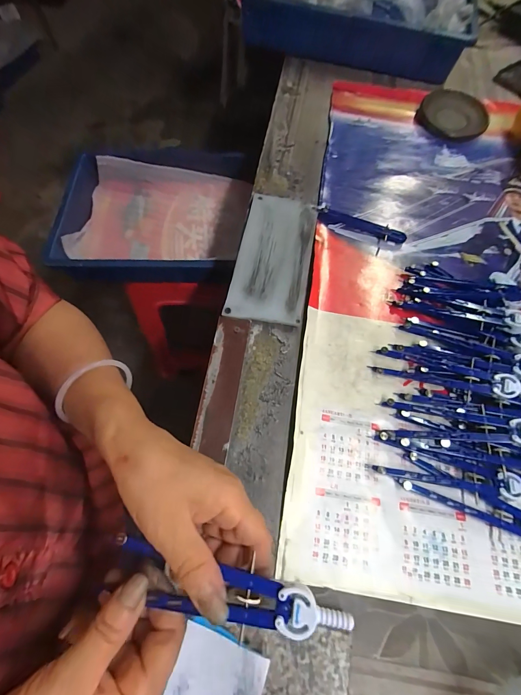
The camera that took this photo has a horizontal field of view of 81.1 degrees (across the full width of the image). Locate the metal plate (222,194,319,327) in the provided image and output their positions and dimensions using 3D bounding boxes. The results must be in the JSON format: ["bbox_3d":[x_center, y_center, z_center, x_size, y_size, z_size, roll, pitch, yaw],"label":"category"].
[{"bbox_3d":[0.019,-0.122,0.395,0.093,0.008,0.196,11,66,1],"label":"metal plate"}]

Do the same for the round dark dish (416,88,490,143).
[{"bbox_3d":[0.336,-0.400,0.522,0.105,0.018,0.133,41,71,14],"label":"round dark dish"}]

